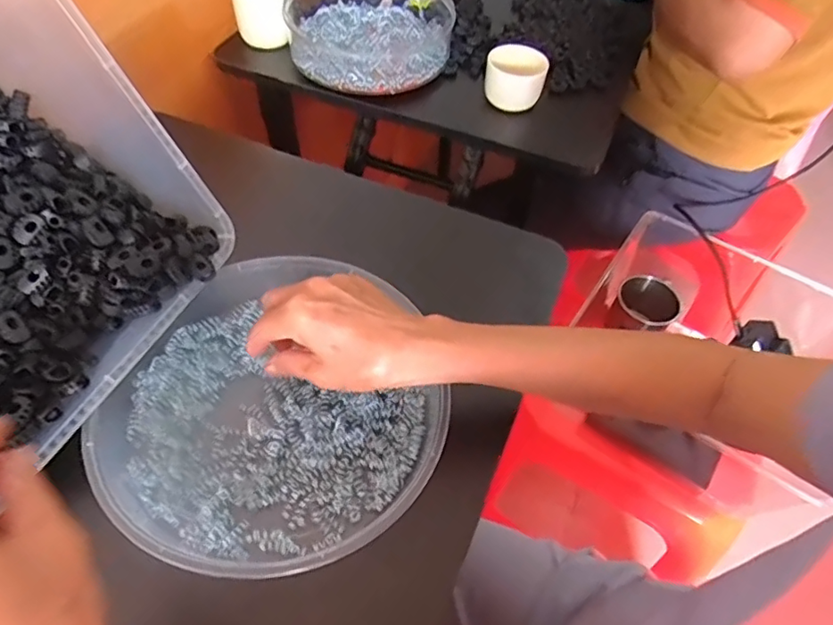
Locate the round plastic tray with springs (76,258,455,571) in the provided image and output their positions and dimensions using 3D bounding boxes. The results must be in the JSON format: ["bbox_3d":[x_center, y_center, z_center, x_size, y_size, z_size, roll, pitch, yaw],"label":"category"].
[{"bbox_3d":[-0.093,0.061,0.390,0.223,0.031,0.225,2,53,-3],"label":"round plastic tray with springs"}]

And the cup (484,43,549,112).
[{"bbox_3d":[0.113,-0.267,0.641,0.069,0.052,0.059,15,54,7],"label":"cup"}]

